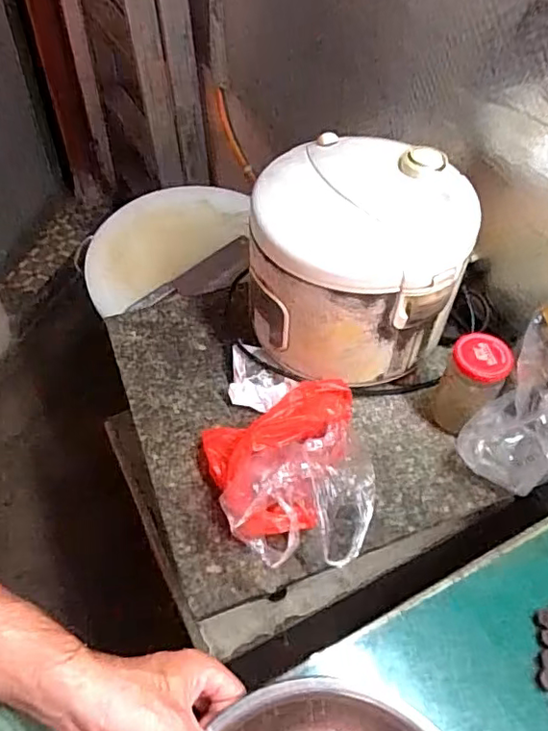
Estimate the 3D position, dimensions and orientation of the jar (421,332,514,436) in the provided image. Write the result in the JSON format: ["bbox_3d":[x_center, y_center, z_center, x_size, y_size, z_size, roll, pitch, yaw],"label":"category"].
[{"bbox_3d":[0.230,0.025,0.683,0.062,0.128,0.064,2,53,-2],"label":"jar"}]

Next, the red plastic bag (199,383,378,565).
[{"bbox_3d":[0.017,0.119,0.618,0.167,0.100,0.197,-8,53,-9],"label":"red plastic bag"}]

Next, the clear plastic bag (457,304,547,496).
[{"bbox_3d":[0.303,0.043,0.638,0.115,0.169,0.178,38,59,23],"label":"clear plastic bag"}]

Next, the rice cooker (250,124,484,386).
[{"bbox_3d":[0.094,-0.122,0.684,0.234,0.197,0.211,26,55,16],"label":"rice cooker"}]

